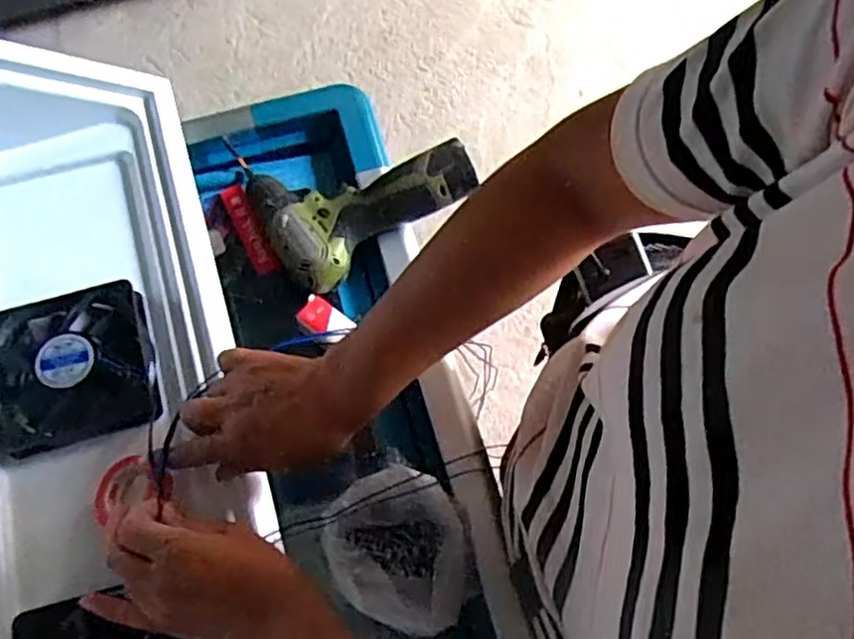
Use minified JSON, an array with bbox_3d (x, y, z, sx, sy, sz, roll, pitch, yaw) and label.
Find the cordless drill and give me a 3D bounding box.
[{"bbox_3d":[-0.075,-0.140,0.636,0.205,0.057,0.186,-27,70,-9],"label":"cordless drill"}]

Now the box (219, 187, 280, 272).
[{"bbox_3d":[-0.173,-0.090,0.655,0.023,0.013,0.102,-26,70,-8],"label":"box"}]

